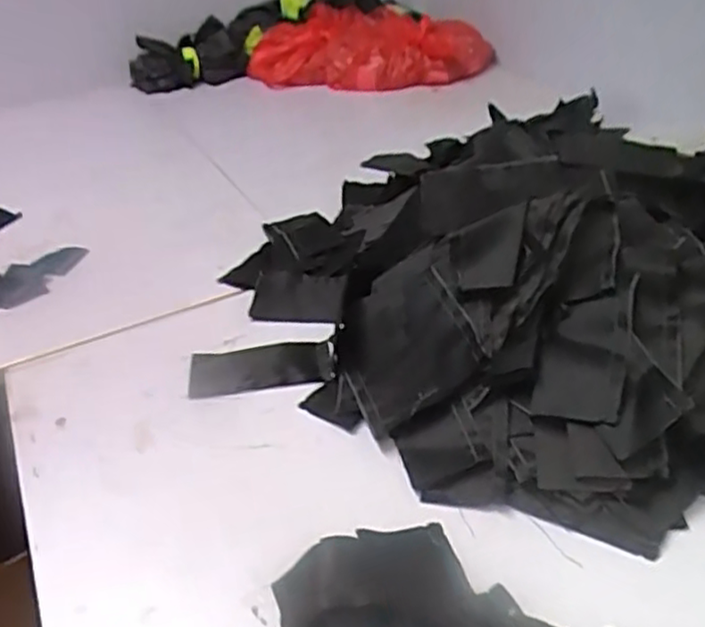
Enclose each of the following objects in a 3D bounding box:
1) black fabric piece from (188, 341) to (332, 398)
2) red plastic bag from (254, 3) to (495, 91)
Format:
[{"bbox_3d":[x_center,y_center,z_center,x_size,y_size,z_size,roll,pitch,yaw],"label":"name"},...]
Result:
[{"bbox_3d":[-0.077,0.042,0.586,0.115,0.006,0.059,-7,34,0],"label":"black fabric piece"},{"bbox_3d":[-0.001,-0.471,1.266,0.456,0.115,0.177,11,38,25],"label":"red plastic bag"}]

